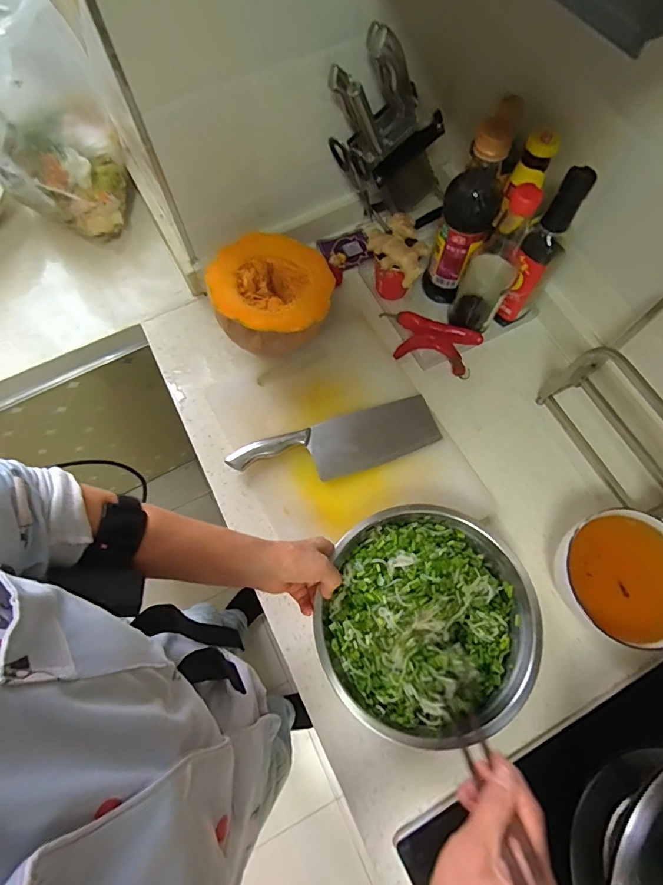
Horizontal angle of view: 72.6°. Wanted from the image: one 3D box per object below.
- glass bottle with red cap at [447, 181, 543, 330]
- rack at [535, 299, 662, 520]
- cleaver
[{"bbox_3d":[0.222,-0.243,0.620,0.069,0.230,0.068,23,72,9],"label":"glass bottle with red cap"},{"bbox_3d":[0.424,-0.044,0.572,0.147,0.205,0.229,-26,72,-8],"label":"rack"},{"bbox_3d":[0.008,0.009,0.644,0.290,0.025,0.084,-19,71,-6],"label":"cleaver"}]

